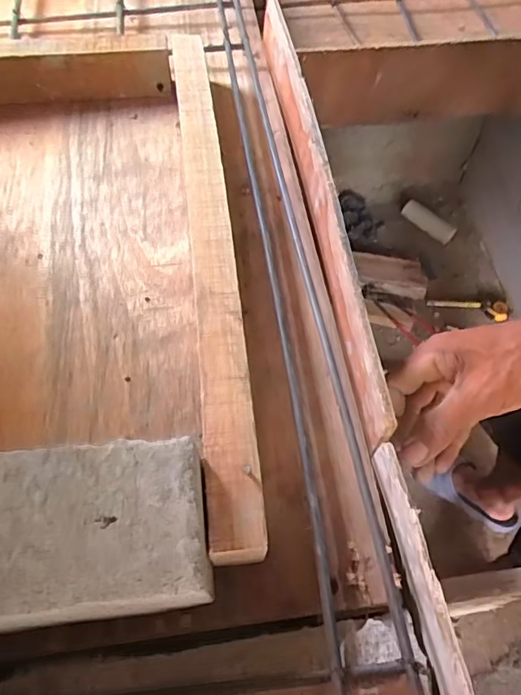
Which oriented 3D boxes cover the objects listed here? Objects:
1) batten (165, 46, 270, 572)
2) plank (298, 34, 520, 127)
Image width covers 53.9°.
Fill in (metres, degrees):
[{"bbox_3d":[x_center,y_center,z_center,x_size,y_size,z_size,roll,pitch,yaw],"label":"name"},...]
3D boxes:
[{"bbox_3d":[-0.045,-0.108,0.423,0.039,0.023,0.536,-6,60,-4],"label":"batten"},{"bbox_3d":[0.361,-0.389,0.734,0.588,0.121,0.024,-5,58,-3],"label":"plank"}]

